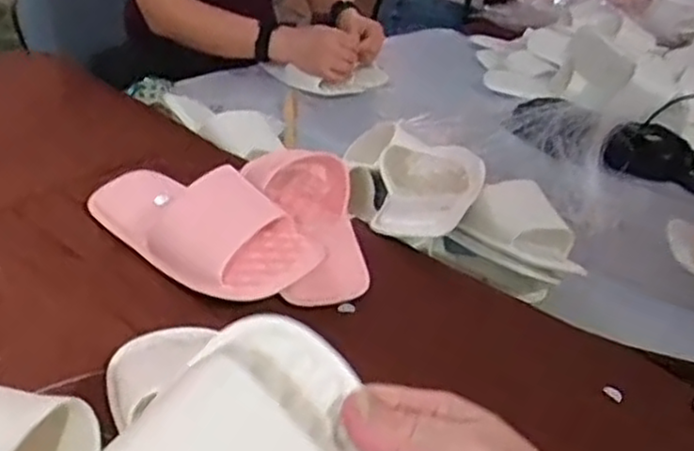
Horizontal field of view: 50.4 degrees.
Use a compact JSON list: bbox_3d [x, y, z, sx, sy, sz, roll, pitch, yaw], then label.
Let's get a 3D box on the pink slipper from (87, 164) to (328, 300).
[{"bbox_3d":[-0.125,-0.013,0.623,0.216,0.058,0.099,30,38,32],"label":"pink slipper"}]

